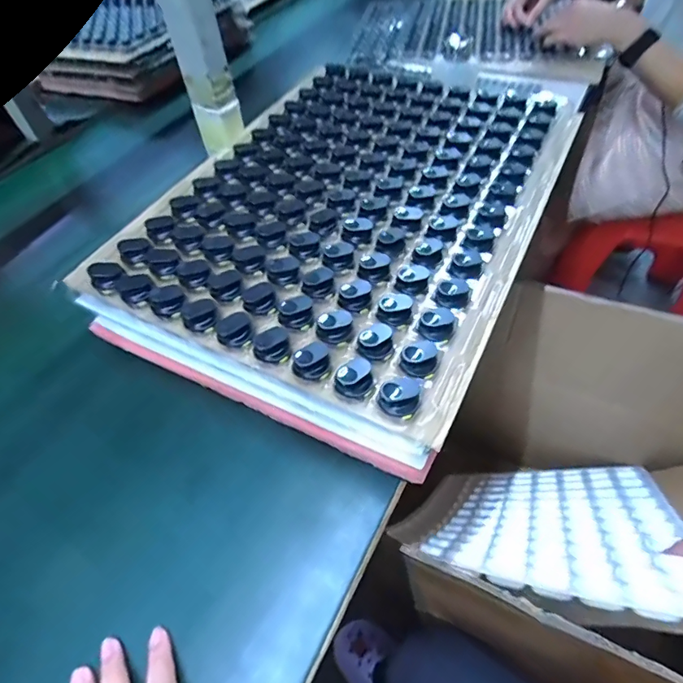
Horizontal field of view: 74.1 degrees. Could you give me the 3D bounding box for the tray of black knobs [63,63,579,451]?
[{"bbox_3d":[0.026,-0.164,0.480,0.345,0.030,0.475,20,56,22],"label":"tray of black knobs"}]

